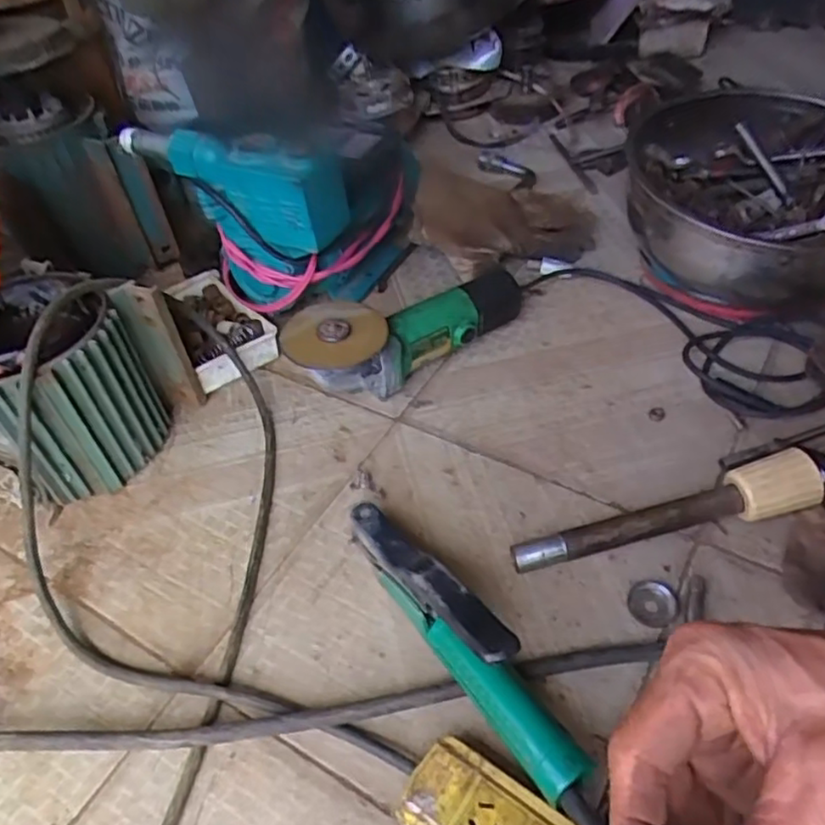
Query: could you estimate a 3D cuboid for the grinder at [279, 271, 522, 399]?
[{"bbox_3d":[0.004,-0.082,0.684,0.296,0.085,0.084,-21,47,-31],"label":"grinder"}]

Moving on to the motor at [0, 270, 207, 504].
[{"bbox_3d":[-0.326,-0.028,0.637,0.140,0.167,0.176,20,52,23],"label":"motor"}]

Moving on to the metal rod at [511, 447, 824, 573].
[{"bbox_3d":[0.206,0.079,0.548,0.258,0.048,0.045,-10,47,-4],"label":"metal rod"}]

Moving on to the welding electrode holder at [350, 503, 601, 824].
[{"bbox_3d":[0.036,0.159,0.461,0.031,0.093,0.278,-29,51,-20],"label":"welding electrode holder"}]

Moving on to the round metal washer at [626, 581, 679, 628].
[{"bbox_3d":[0.185,0.146,0.514,0.035,0.008,0.039,10,49,15],"label":"round metal washer"}]

